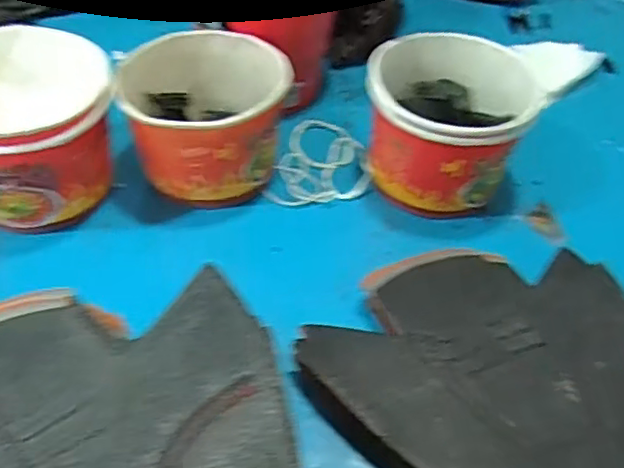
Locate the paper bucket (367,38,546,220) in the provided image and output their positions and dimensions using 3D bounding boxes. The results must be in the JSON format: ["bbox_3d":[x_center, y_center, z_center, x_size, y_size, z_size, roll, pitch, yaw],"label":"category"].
[{"bbox_3d":[0.093,-0.075,0.452,0.106,0.090,0.102,3,46,-3],"label":"paper bucket"}]

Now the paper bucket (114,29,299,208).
[{"bbox_3d":[-0.076,-0.085,0.457,0.109,0.084,0.114,3,46,-3],"label":"paper bucket"}]

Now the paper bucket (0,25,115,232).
[{"bbox_3d":[-0.192,-0.068,0.421,0.117,0.103,0.111,3,46,-3],"label":"paper bucket"}]

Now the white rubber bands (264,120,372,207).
[{"bbox_3d":[0.011,-0.055,0.485,0.071,0.011,0.102,13,46,7],"label":"white rubber bands"}]

